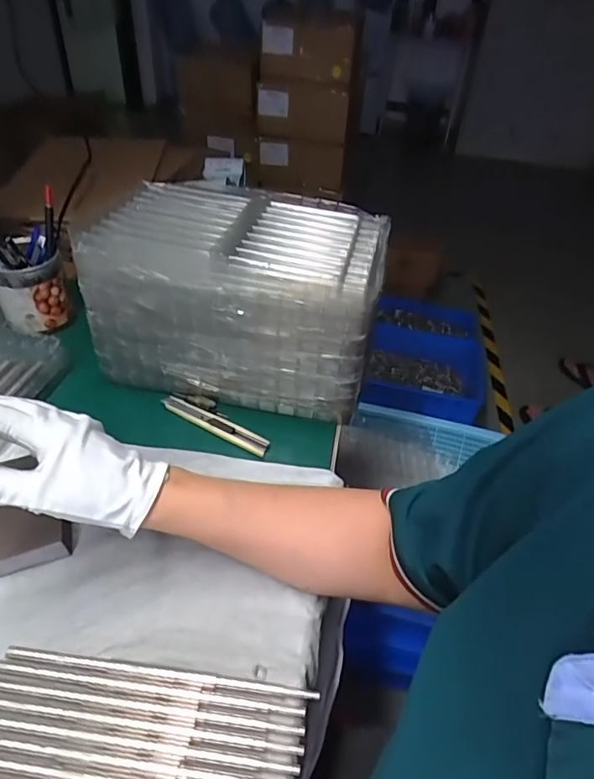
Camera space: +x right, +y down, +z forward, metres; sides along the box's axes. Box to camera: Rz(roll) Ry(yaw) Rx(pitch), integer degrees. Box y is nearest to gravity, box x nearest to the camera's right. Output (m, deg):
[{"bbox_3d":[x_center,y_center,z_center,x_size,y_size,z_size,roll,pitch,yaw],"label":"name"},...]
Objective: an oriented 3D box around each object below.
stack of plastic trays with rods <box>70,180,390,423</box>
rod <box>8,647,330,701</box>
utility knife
[{"bbox_3d":[-0.060,-0.100,0.560,0.284,0.170,0.173,11,42,6],"label":"stack of plastic trays with rods"},{"bbox_3d":[-0.093,0.194,0.346,0.215,0.010,0.008,8,42,2],"label":"rod"},{"bbox_3d":[-0.086,0.033,0.522,0.127,0.010,0.019,25,45,20],"label":"utility knife"}]

